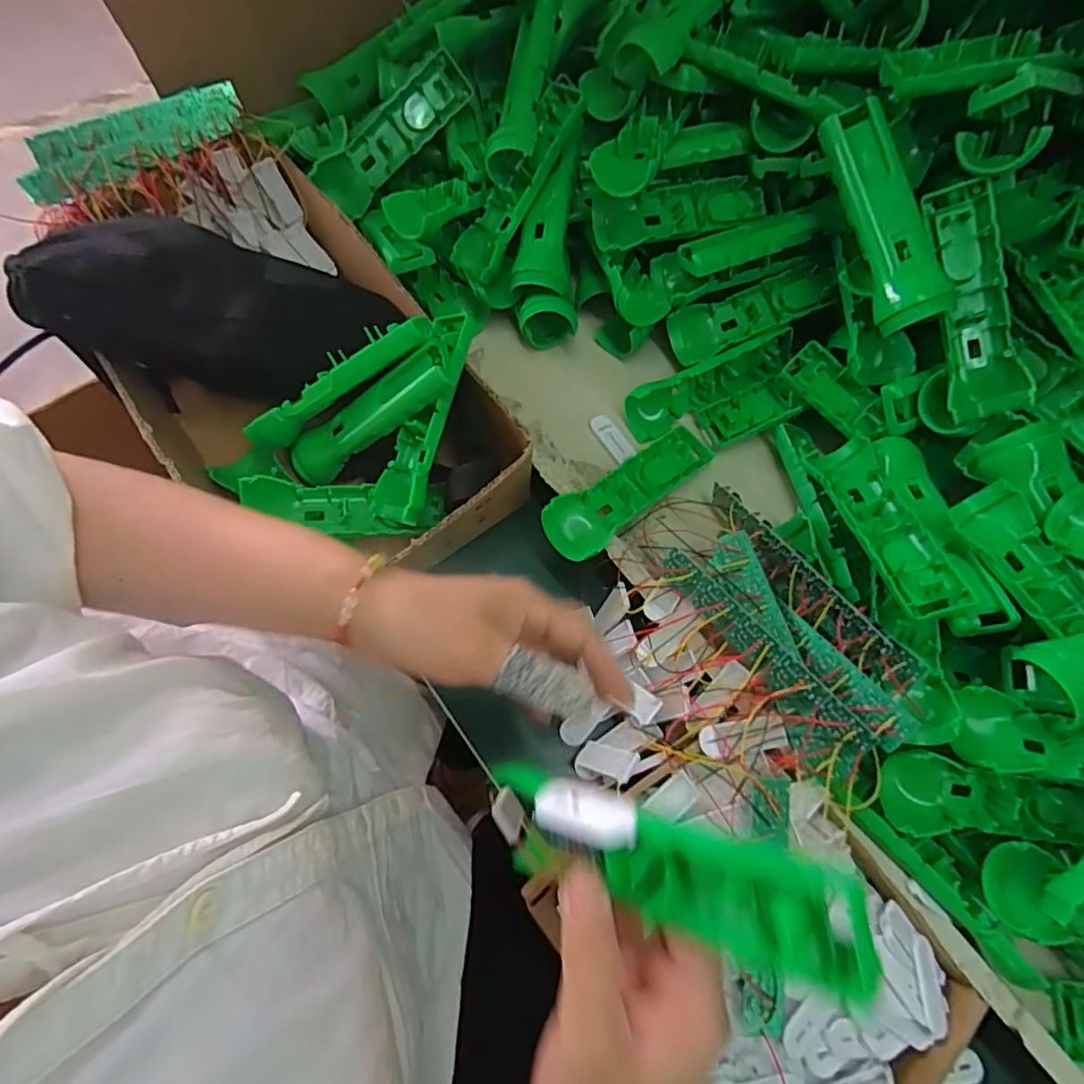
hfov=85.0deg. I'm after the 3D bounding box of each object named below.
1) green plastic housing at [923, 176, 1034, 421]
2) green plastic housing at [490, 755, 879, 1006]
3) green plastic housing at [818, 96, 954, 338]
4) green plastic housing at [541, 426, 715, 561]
[{"bbox_3d":[0.307,-0.169,0.425,0.044,0.035,0.160,-20,101,-10],"label":"green plastic housing"},{"bbox_3d":[0.040,0.124,0.229,0.034,0.158,0.041,32,63,-36],"label":"green plastic housing"},{"bbox_3d":[0.241,-0.229,0.421,0.043,0.035,0.160,-15,86,-9],"label":"green plastic housing"},{"bbox_3d":[0.072,-0.044,0.481,0.168,0.033,0.050,-41,76,-17],"label":"green plastic housing"}]

